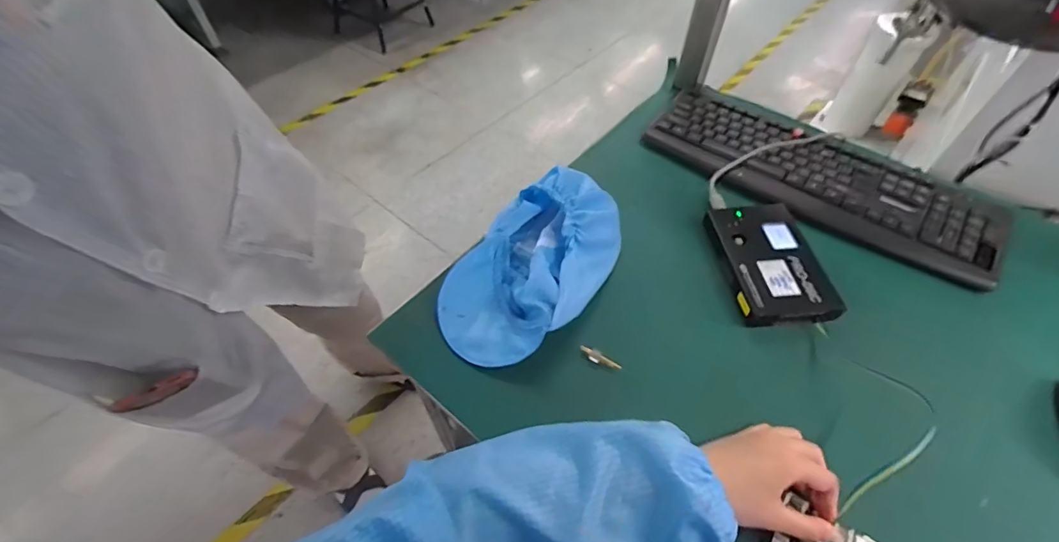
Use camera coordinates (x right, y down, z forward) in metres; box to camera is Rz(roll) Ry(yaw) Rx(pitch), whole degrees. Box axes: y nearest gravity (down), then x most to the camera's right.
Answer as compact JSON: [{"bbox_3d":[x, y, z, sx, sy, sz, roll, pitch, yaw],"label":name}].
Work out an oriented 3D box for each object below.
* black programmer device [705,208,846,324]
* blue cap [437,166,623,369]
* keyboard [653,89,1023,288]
[{"bbox_3d":[0.276,-0.011,0.541,0.102,0.021,0.157,-6,53,-4],"label":"black programmer device"},{"bbox_3d":[0.006,-0.012,0.530,0.153,0.048,0.262,29,58,21],"label":"blue cap"},{"bbox_3d":[0.374,-0.131,0.620,0.432,0.018,0.178,34,60,23],"label":"keyboard"}]

